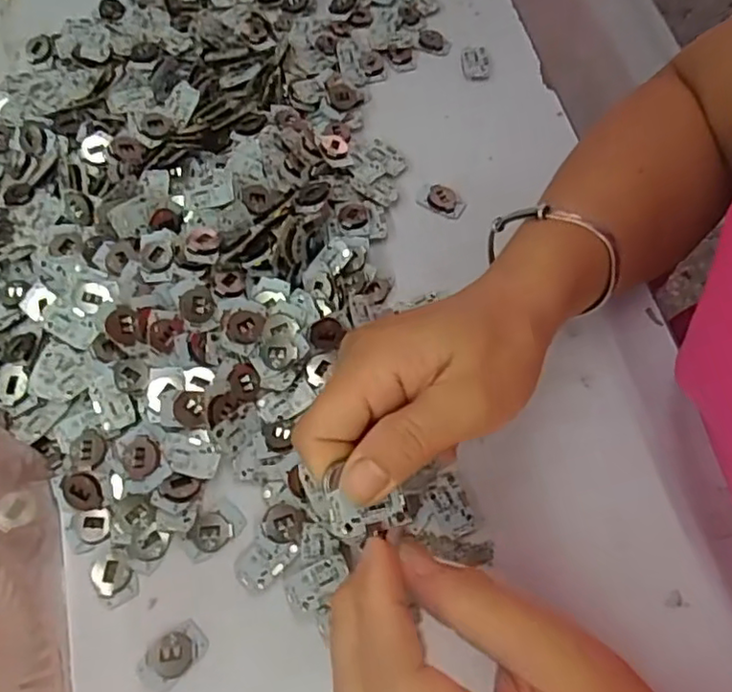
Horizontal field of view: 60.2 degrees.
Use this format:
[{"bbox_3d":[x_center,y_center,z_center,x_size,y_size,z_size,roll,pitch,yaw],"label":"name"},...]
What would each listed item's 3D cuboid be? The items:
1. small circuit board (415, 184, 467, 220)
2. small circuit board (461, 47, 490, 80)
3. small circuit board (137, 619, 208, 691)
[{"bbox_3d":[0.048,-0.092,0.396,0.029,0.004,0.020,18,65,7],"label":"small circuit board"},{"bbox_3d":[0.078,-0.202,0.452,0.018,0.004,0.029,-1,64,-2],"label":"small circuit board"},{"bbox_3d":[-0.087,0.138,0.282,0.030,0.004,0.020,-40,71,-19],"label":"small circuit board"}]

